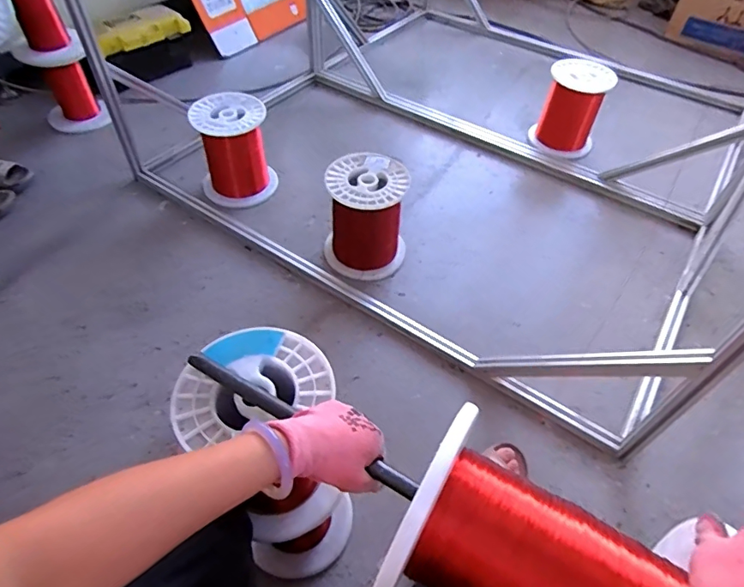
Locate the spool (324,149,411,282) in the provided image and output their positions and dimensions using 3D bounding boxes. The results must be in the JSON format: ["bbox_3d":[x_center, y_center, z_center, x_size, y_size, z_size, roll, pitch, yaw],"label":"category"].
[{"bbox_3d":[-0.013,-0.184,1.226,0.198,0.248,0.203,2,52,-3],"label":"spool"}]

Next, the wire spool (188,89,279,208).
[{"bbox_3d":[-0.394,-0.405,1.402,0.211,0.235,0.180,-14,54,-15],"label":"wire spool"}]

